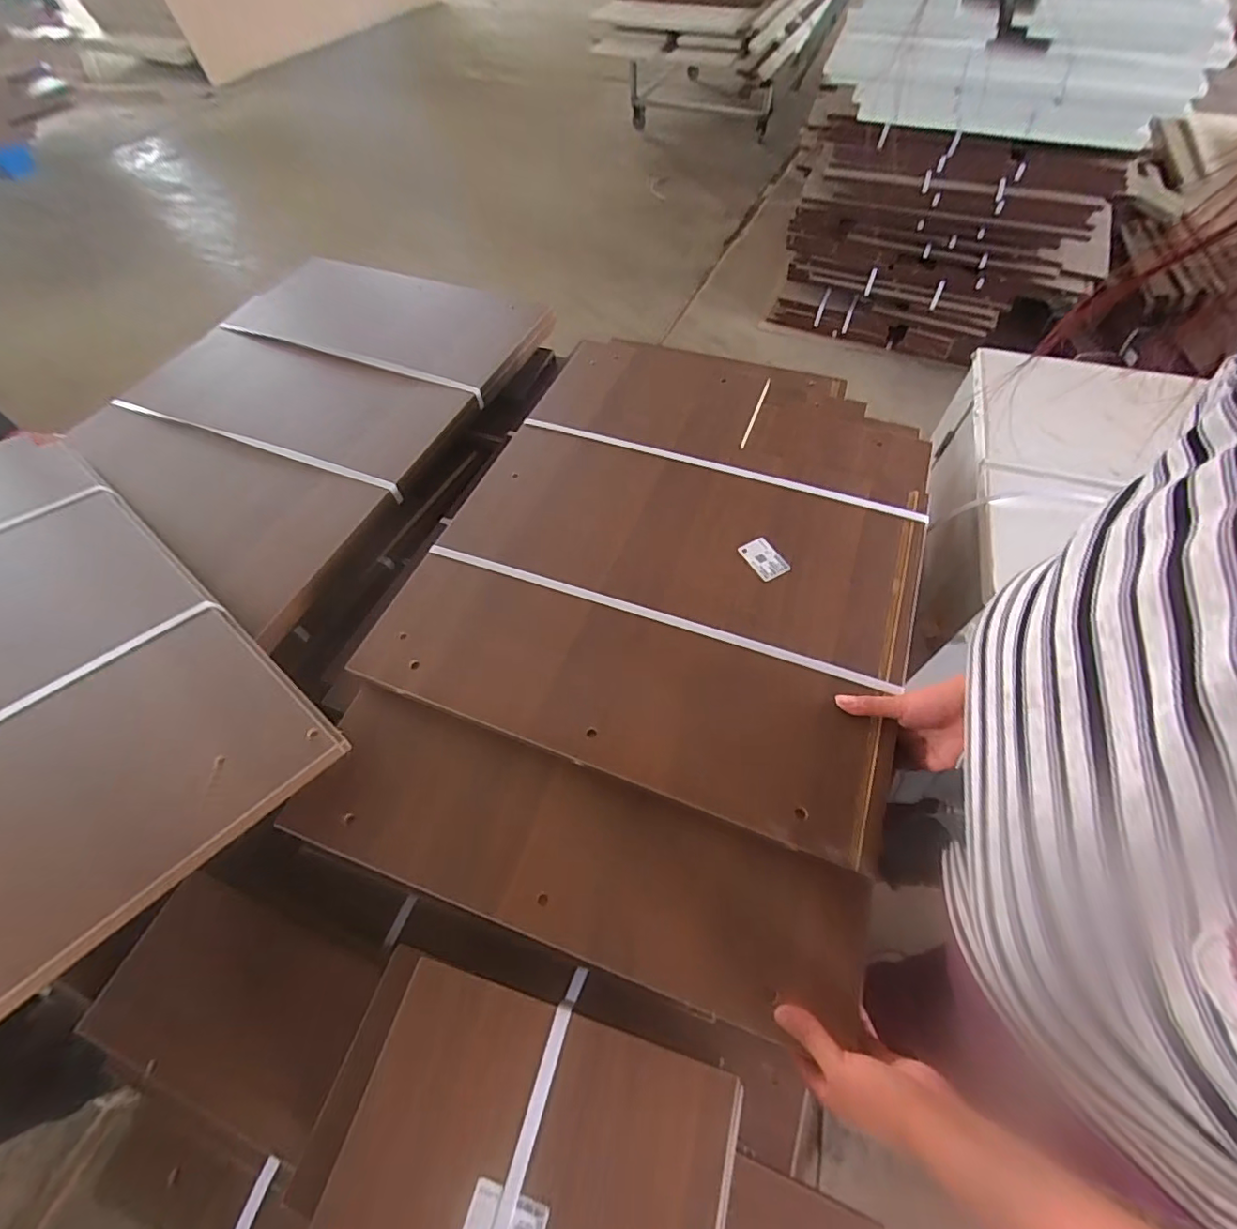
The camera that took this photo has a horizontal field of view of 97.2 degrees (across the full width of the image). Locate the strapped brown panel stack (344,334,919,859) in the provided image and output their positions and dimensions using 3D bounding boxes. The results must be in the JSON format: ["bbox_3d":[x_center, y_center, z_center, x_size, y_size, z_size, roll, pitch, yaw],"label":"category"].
[{"bbox_3d":[0.102,-0.144,0.759,0.582,0.052,0.758,18,61,14],"label":"strapped brown panel stack"}]

